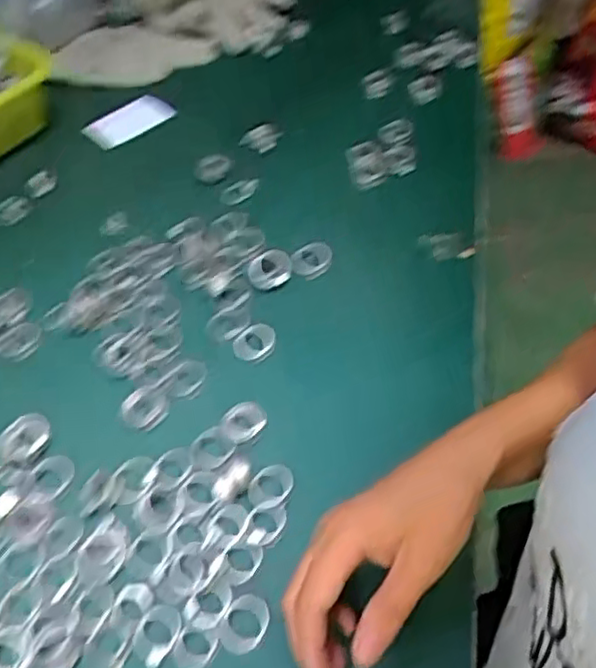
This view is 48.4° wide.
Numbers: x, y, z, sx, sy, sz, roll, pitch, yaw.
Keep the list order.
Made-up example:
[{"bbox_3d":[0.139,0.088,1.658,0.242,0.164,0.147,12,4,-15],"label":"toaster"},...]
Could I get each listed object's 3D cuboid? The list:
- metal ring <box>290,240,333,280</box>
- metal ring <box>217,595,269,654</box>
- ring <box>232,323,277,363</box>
[{"bbox_3d":[0.012,-0.062,0.553,0.038,0.005,0.031,-20,69,-17],"label":"metal ring"},{"bbox_3d":[-0.031,0.165,0.379,0.027,0.009,0.032,25,56,20],"label":"metal ring"},{"bbox_3d":[-0.034,0.006,0.505,0.029,0.012,0.027,-1,49,1],"label":"ring"}]

